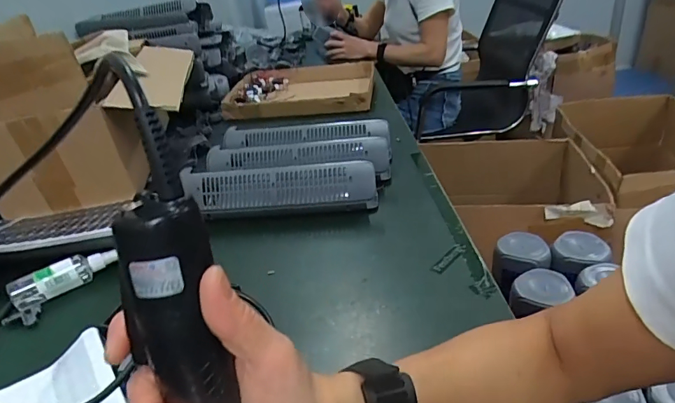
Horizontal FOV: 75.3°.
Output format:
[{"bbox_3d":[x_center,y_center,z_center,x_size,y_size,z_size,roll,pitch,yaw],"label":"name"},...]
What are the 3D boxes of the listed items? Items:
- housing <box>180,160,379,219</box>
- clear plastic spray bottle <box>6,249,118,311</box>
[{"bbox_3d":[-0.092,-0.014,0.663,0.299,0.073,0.045,-5,30,5],"label":"housing"},{"bbox_3d":[-0.358,0.099,0.575,0.128,0.035,0.034,-20,33,-19],"label":"clear plastic spray bottle"}]

